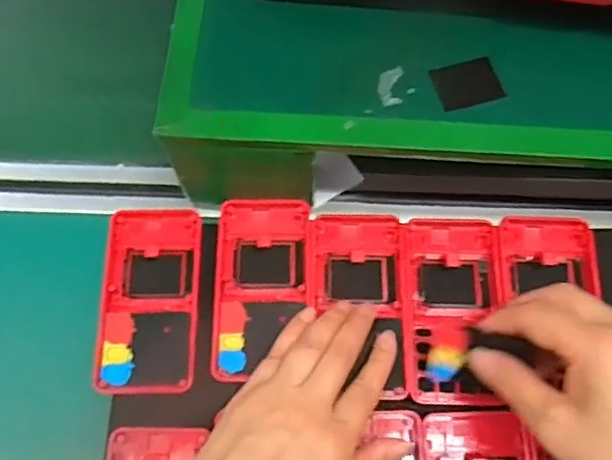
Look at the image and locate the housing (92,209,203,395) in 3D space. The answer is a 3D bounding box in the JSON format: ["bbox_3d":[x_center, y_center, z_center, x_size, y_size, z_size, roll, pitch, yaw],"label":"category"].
[{"bbox_3d":[-0.101,0.044,0.406,0.061,0.016,0.122,0,67,0],"label":"housing"}]

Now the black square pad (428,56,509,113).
[{"bbox_3d":[0.096,-0.087,0.369,0.040,0.005,0.031,-16,68,-7],"label":"black square pad"}]

